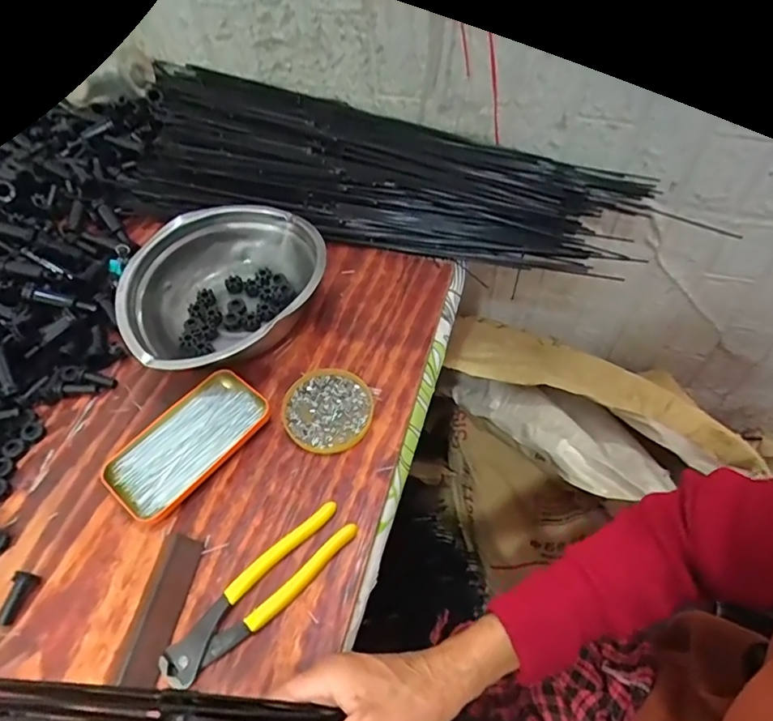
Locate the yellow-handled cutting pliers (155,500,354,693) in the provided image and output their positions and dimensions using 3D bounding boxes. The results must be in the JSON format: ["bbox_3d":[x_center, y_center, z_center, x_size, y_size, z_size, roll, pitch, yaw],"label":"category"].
[{"bbox_3d":[-0.094,0.175,0.406,0.161,0.015,0.039,-39,61,-21],"label":"yellow-handled cutting pliers"}]

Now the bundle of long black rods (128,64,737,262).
[{"bbox_3d":[-0.010,-0.234,0.650,0.692,0.064,0.234,13,57,13],"label":"bundle of long black rods"}]

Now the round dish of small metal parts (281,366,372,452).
[{"bbox_3d":[-0.055,0.045,0.496,0.083,0.012,0.081,-2,55,3],"label":"round dish of small metal parts"}]

